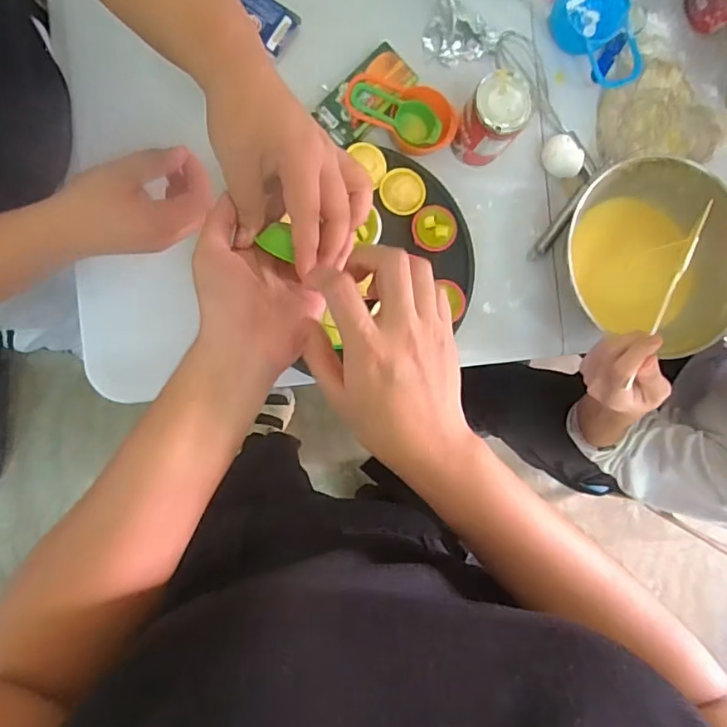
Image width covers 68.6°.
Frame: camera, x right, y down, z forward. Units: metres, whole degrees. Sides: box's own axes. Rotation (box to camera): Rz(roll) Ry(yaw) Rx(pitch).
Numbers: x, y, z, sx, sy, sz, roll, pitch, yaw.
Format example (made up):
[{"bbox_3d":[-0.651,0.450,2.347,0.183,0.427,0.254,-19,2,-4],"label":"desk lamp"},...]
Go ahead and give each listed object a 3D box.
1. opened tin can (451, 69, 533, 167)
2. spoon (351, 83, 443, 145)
[{"bbox_3d":[0.151,-0.289,0.637,0.067,0.092,0.075,31,86,-6],"label":"opened tin can"},{"bbox_3d":[0.040,-0.307,0.661,0.117,0.027,0.045,22,87,-6],"label":"spoon"}]

